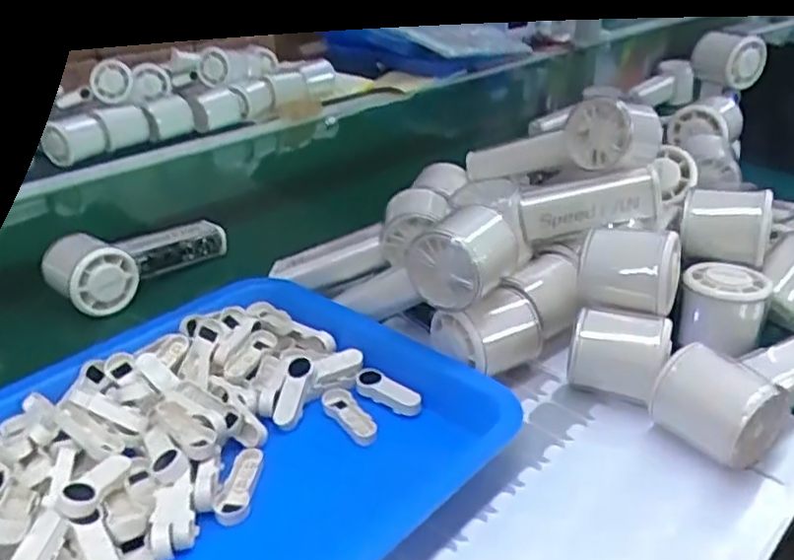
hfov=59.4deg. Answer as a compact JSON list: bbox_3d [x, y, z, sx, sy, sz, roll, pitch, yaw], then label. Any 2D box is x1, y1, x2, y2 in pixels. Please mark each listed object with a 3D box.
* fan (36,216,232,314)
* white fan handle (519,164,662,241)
[{"bbox_3d":[-0.225,-0.026,0.611,0.067,0.049,0.154,21,36,33],"label":"fan"},{"bbox_3d":[0.143,-0.058,0.519,0.098,0.040,0.026,-9,30,13],"label":"white fan handle"}]

